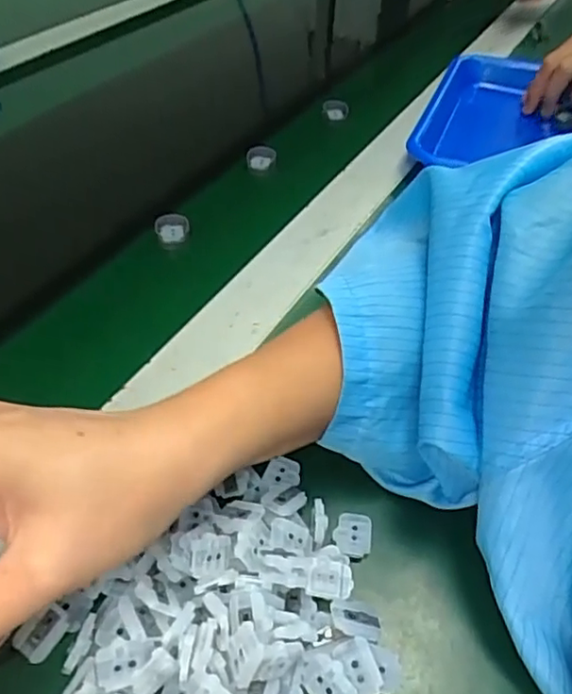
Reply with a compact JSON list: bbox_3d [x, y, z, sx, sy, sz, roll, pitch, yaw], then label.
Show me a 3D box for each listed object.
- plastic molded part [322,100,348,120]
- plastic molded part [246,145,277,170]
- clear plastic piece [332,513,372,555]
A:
[{"bbox_3d":[0.050,-0.237,0.611,0.025,0.018,0.008,0,45,-2],"label":"plastic molded part"},{"bbox_3d":[-0.022,-0.169,0.545,0.023,0.016,0.017,-12,47,-13],"label":"plastic molded part"},{"bbox_3d":[0.031,0.087,0.285,0.017,0.008,0.017,1,45,-1],"label":"clear plastic piece"}]

